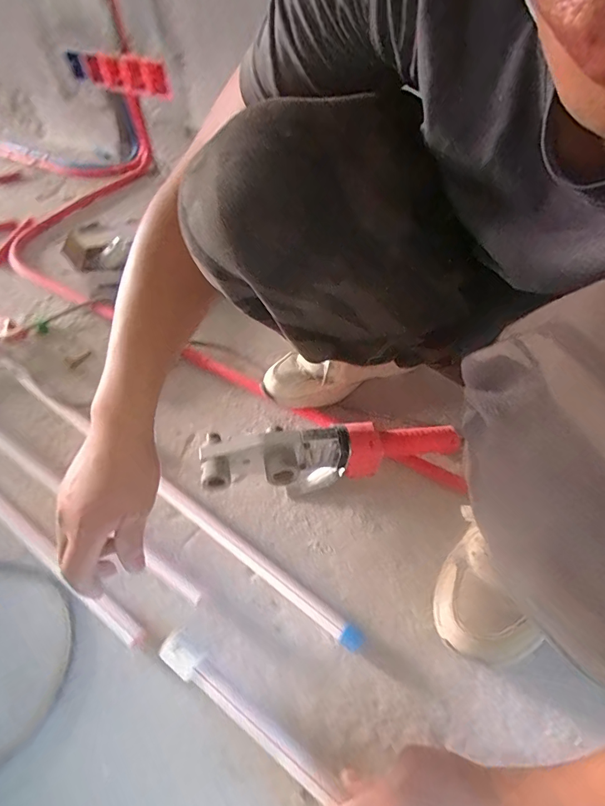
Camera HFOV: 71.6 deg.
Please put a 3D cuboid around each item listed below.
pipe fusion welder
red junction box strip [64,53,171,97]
[{"bbox_3d":[0.045,0.069,0.544,0.331,0.100,0.068,-8,48,-5],"label":"pipe fusion welder"},{"bbox_3d":[-0.506,-0.909,1.159,0.405,0.092,0.069,25,53,23],"label":"red junction box strip"}]

